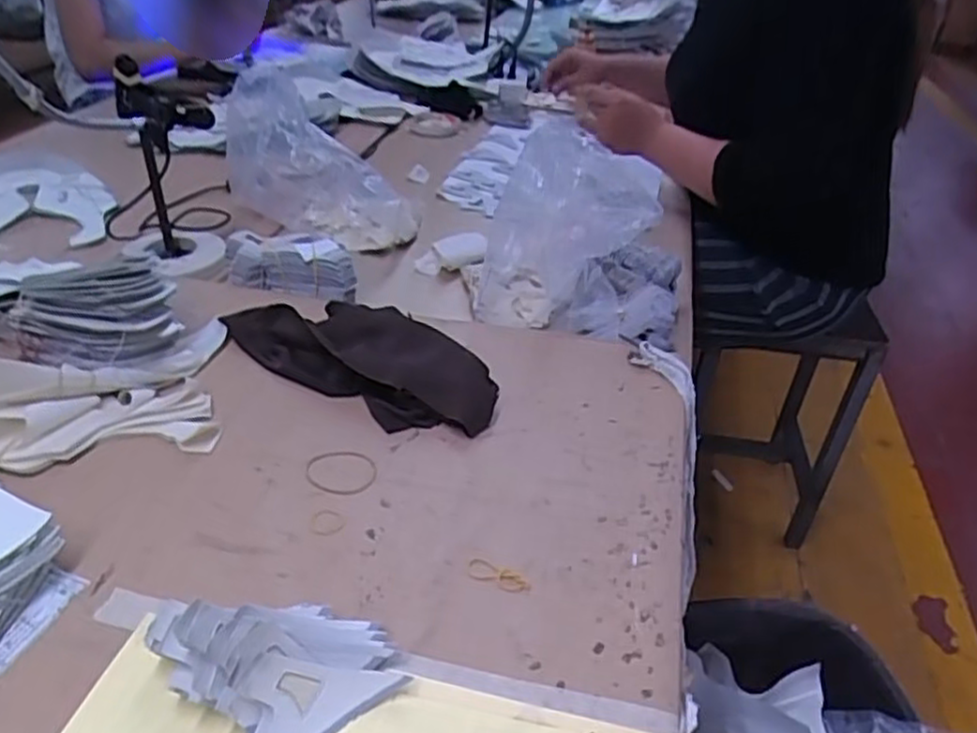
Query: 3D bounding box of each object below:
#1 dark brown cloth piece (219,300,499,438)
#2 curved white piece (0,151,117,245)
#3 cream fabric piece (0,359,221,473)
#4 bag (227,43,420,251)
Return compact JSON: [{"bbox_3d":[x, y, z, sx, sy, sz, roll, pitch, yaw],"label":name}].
[{"bbox_3d":[-0.110,-0.017,0.659,0.265,0.038,0.110,24,40,24],"label":"dark brown cloth piece"},{"bbox_3d":[-0.600,-0.222,0.979,0.191,0.020,0.293,-7,37,-16],"label":"curved white piece"},{"bbox_3d":[-0.312,0.029,0.559,0.196,0.051,0.082,-6,37,-14],"label":"cream fabric piece"},{"bbox_3d":[-0.214,-0.272,0.954,0.238,0.198,0.115,15,37,14],"label":"bag"}]

